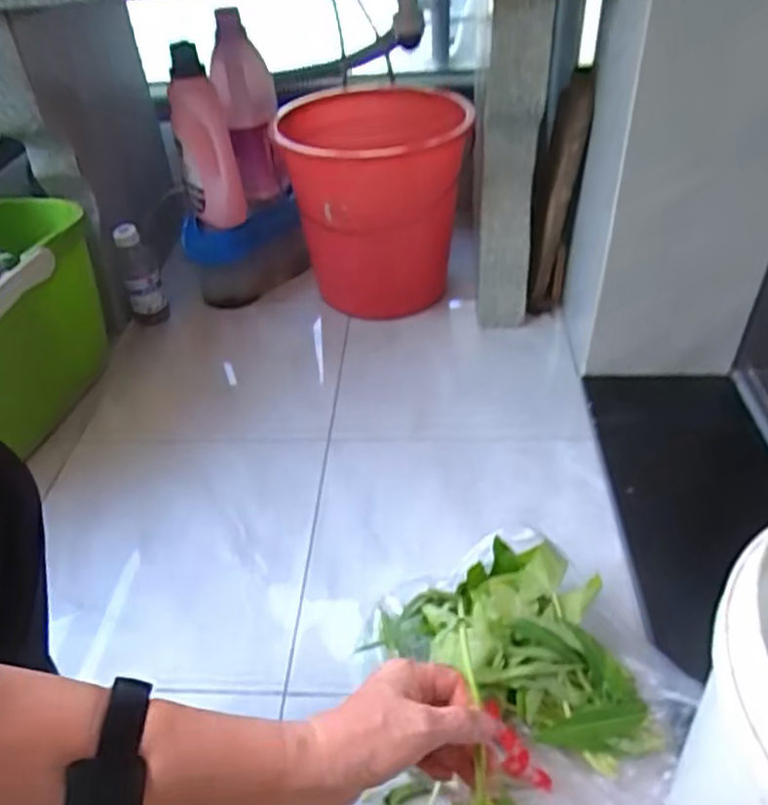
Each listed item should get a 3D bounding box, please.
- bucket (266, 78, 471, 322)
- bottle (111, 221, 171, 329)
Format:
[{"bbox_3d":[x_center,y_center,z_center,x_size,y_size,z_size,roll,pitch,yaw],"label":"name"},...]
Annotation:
[{"bbox_3d":[-0.015,-0.381,1.274,0.299,0.340,0.362,-7,40,-1],"label":"bucket"},{"bbox_3d":[-0.457,-0.239,1.278,0.066,0.209,0.070,-20,42,-16],"label":"bottle"}]

